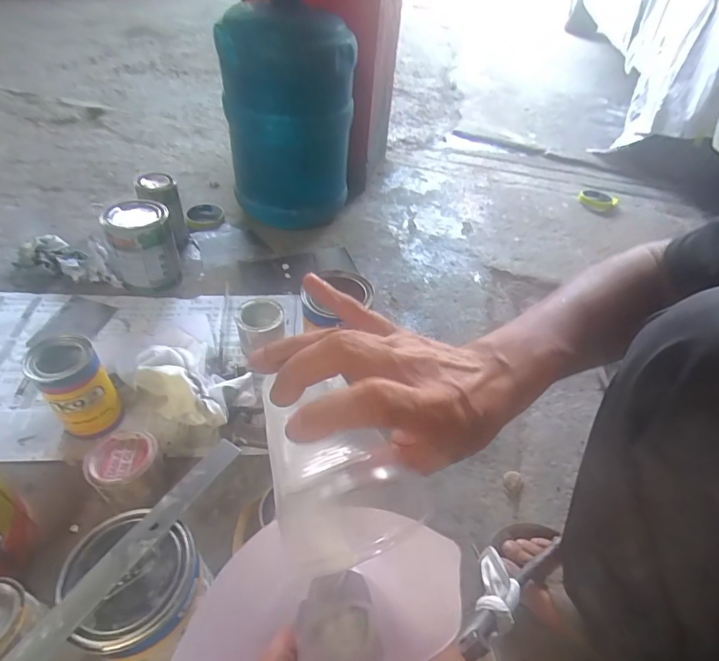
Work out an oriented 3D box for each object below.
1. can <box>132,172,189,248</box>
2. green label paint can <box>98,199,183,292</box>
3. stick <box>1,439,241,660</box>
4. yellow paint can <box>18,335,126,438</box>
[{"bbox_3d":[-0.378,-0.222,0.847,0.069,0.143,0.076,-14,47,-21],"label":"can"},{"bbox_3d":[-0.379,-0.144,0.776,0.101,0.141,0.100,4,44,-4],"label":"green label paint can"},{"bbox_3d":[-0.205,0.199,0.354,0.026,0.006,0.286,31,50,16],"label":"stick"},{"bbox_3d":[-0.358,0.076,0.561,0.071,0.136,0.063,-27,53,-31],"label":"yellow paint can"}]

